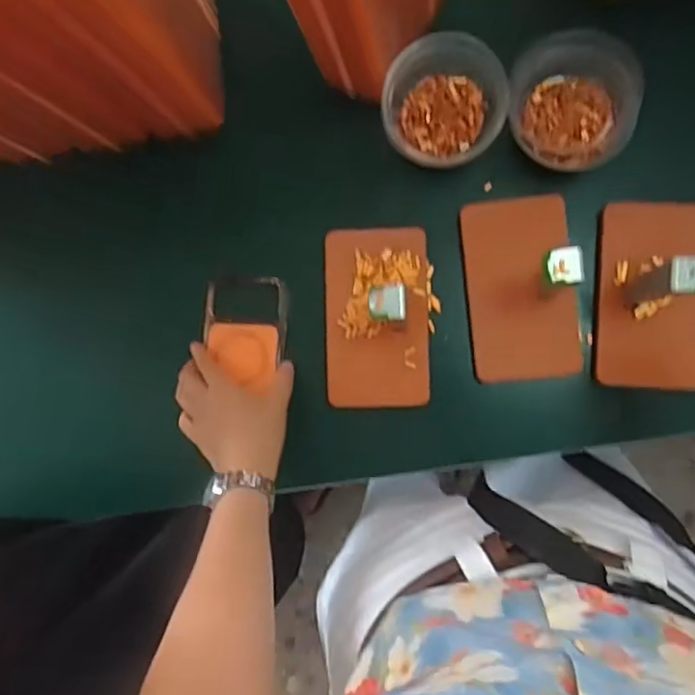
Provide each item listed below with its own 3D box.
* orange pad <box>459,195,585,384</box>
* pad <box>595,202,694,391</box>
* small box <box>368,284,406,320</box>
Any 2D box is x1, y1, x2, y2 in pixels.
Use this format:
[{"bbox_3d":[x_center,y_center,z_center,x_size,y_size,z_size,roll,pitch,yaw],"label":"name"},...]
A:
[{"bbox_3d":[0.167,-0.056,0.600,0.099,0.015,0.173,-6,87,4],"label":"orange pad"},{"bbox_3d":[0.289,-0.049,0.585,0.096,0.023,0.173,2,88,4],"label":"pad"},{"bbox_3d":[0.032,-0.037,0.503,0.029,0.011,0.029,1,88,4],"label":"small box"}]

